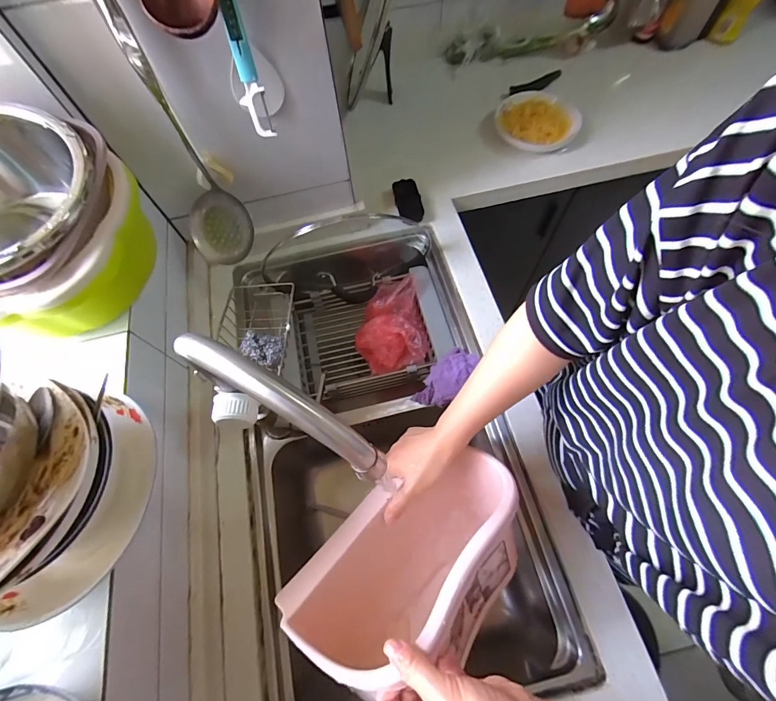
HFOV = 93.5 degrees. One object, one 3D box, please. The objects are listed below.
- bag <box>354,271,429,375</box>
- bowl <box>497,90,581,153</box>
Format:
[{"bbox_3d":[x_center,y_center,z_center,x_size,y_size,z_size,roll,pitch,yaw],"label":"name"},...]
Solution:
[{"bbox_3d":[0.002,-0.051,0.739,0.140,0.086,0.186,-10,66,-2],"label":"bag"},{"bbox_3d":[0.356,-0.551,0.876,0.186,0.050,0.189,-1,66,2],"label":"bowl"}]

